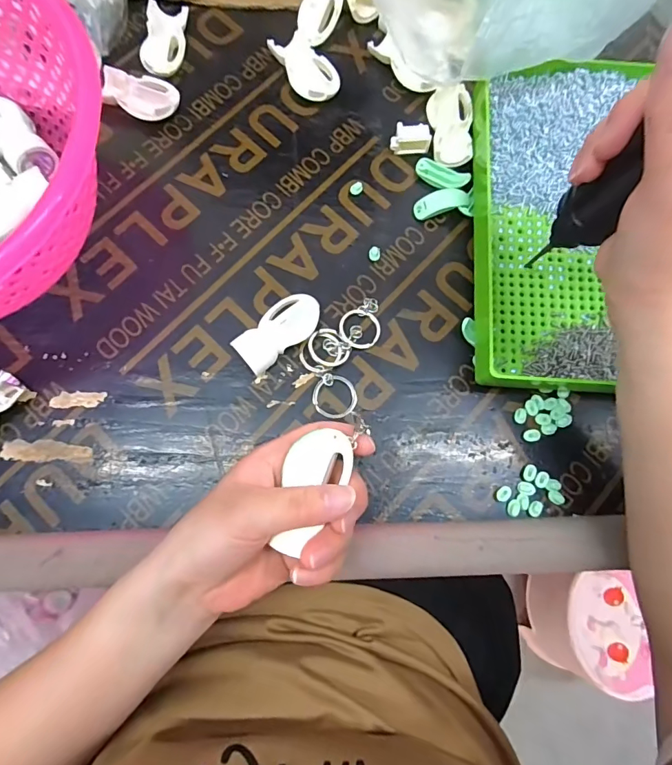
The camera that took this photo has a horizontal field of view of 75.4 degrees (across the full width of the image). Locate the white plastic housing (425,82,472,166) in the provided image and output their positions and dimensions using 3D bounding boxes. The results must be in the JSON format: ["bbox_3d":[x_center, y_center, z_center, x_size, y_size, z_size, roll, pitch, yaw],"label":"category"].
[{"bbox_3d":[0.089,-0.197,0.336,0.033,0.013,0.063,-3,77,-2],"label":"white plastic housing"}]

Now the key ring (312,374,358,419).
[{"bbox_3d":[0.000,0.010,0.299,0.030,0.004,0.029,0,77,-2],"label":"key ring"}]

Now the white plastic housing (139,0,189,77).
[{"bbox_3d":[-0.135,-0.266,0.343,0.032,0.016,0.063,6,77,0],"label":"white plastic housing"}]

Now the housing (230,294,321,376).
[{"bbox_3d":[-0.039,-0.036,0.301,0.063,0.016,0.030,-41,81,-10],"label":"housing"}]

